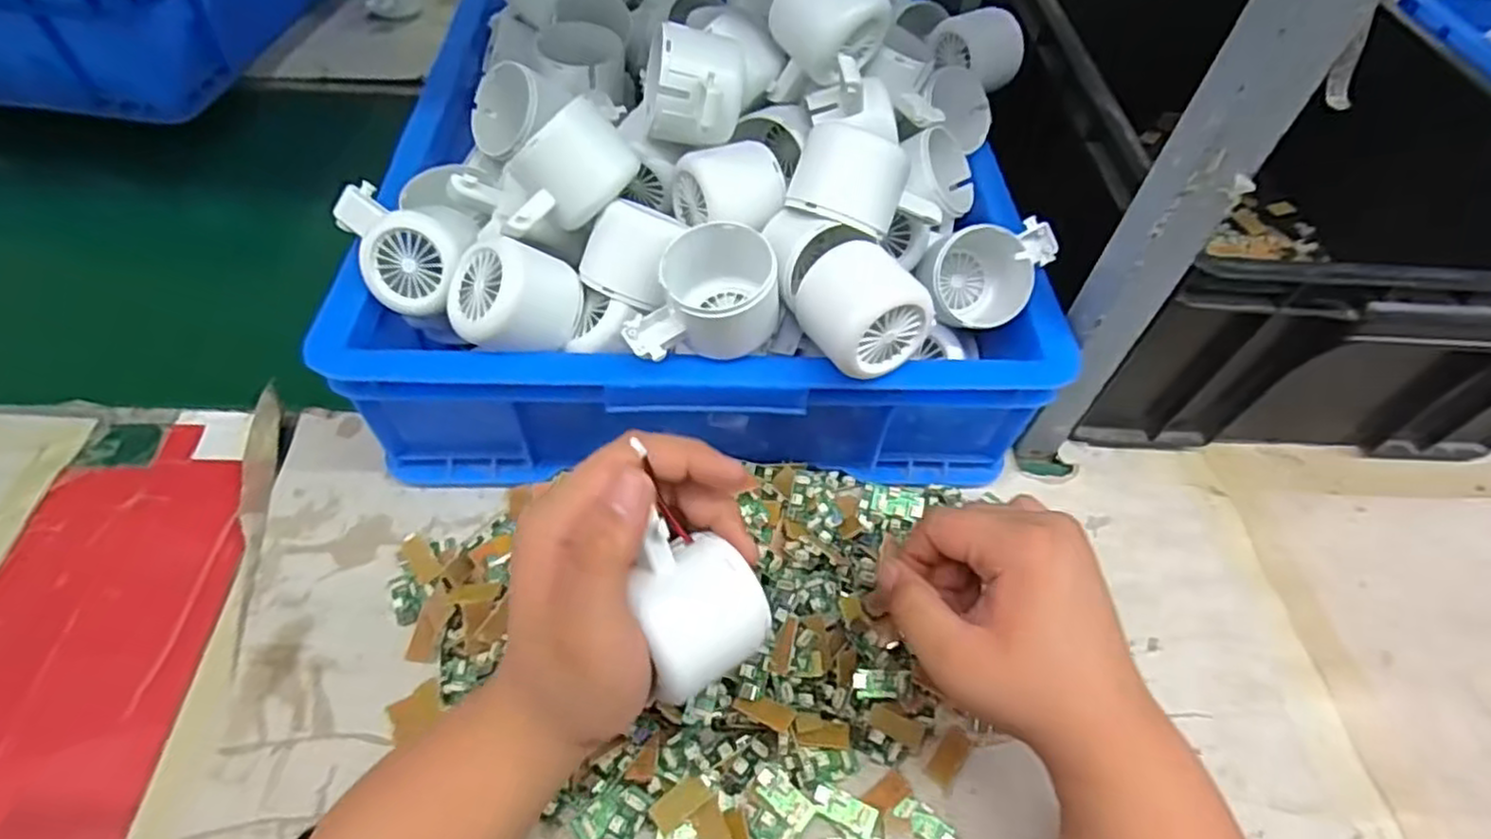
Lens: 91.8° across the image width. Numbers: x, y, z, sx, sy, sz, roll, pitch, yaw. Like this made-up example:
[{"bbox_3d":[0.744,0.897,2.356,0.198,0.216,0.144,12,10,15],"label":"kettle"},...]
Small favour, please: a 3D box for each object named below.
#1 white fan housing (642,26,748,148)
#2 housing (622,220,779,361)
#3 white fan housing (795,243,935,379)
[{"bbox_3d":[-0.027,-0.172,0.384,0.051,0.048,0.057,3,53,-3],"label":"white fan housing"},{"bbox_3d":[-0.023,-0.064,0.370,0.077,0.048,0.053,-9,54,-12],"label":"housing"},{"bbox_3d":[0.058,-0.056,0.367,0.057,0.043,0.060,-34,63,-27],"label":"white fan housing"}]

